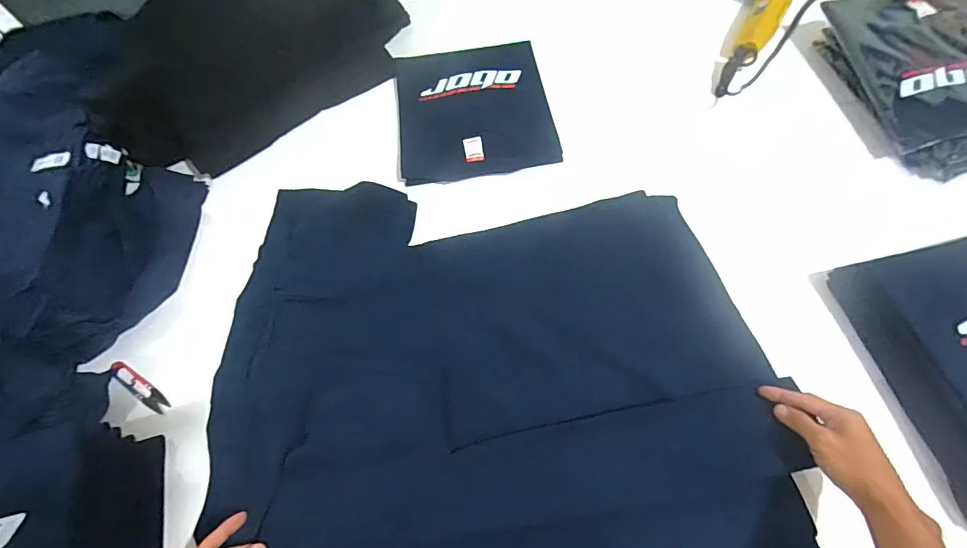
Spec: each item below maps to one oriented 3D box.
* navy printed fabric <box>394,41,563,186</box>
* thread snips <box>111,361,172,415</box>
[{"bbox_3d":[-0.021,-0.319,0.831,0.279,0.026,0.314,-8,64,0],"label":"navy printed fabric"},{"bbox_3d":[-0.507,0.166,0.638,0.120,0.007,0.025,30,48,13],"label":"thread snips"}]

